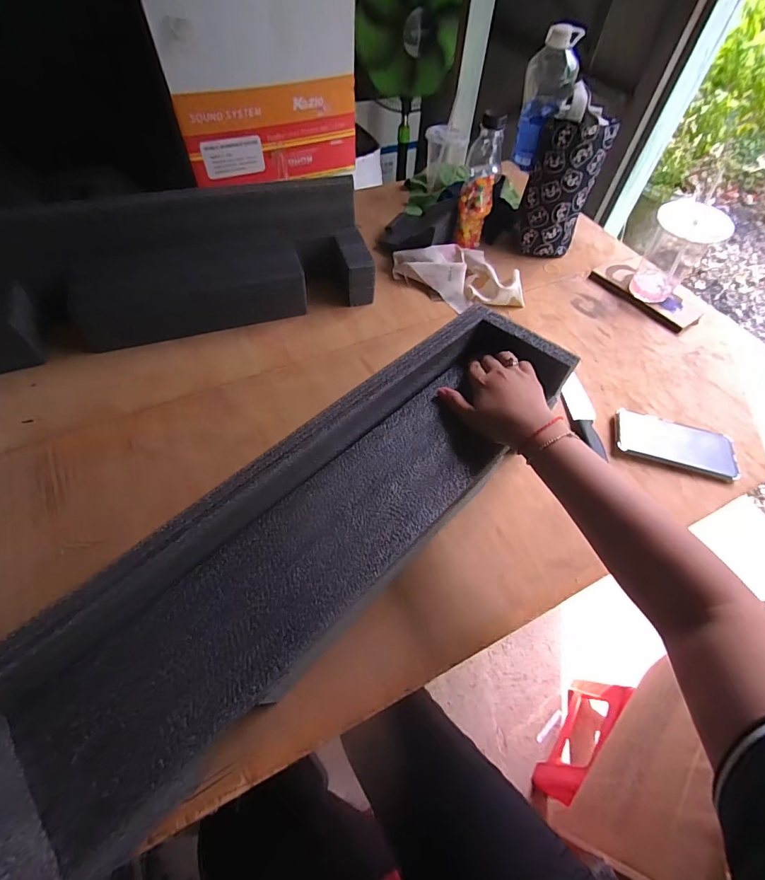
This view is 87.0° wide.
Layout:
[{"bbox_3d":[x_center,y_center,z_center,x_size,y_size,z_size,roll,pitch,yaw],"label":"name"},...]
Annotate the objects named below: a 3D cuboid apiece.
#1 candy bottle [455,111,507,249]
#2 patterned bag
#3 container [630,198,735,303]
[{"bbox_3d":[0.180,-0.476,0.747,0.061,0.200,0.064,1,57,-1],"label":"candy bottle"},{"bbox_3d":[0.339,-0.472,0.770,0.114,0.216,0.074,18,59,10],"label":"patterned bag"},{"bbox_3d":[0.507,-0.320,0.712,0.103,0.142,0.107,32,62,17],"label":"container"}]

